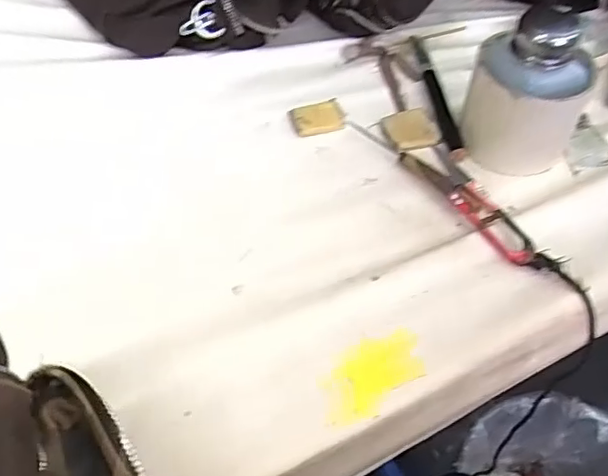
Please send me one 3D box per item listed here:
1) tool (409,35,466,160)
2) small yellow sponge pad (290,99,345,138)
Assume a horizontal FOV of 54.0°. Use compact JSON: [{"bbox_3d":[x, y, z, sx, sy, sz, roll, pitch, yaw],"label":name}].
[{"bbox_3d":[0.103,-0.111,0.466,0.012,0.013,0.135,-5,54,-5],"label":"tool"},{"bbox_3d":[0.010,-0.092,0.458,0.038,0.007,0.031,-9,55,-8],"label":"small yellow sponge pad"}]

